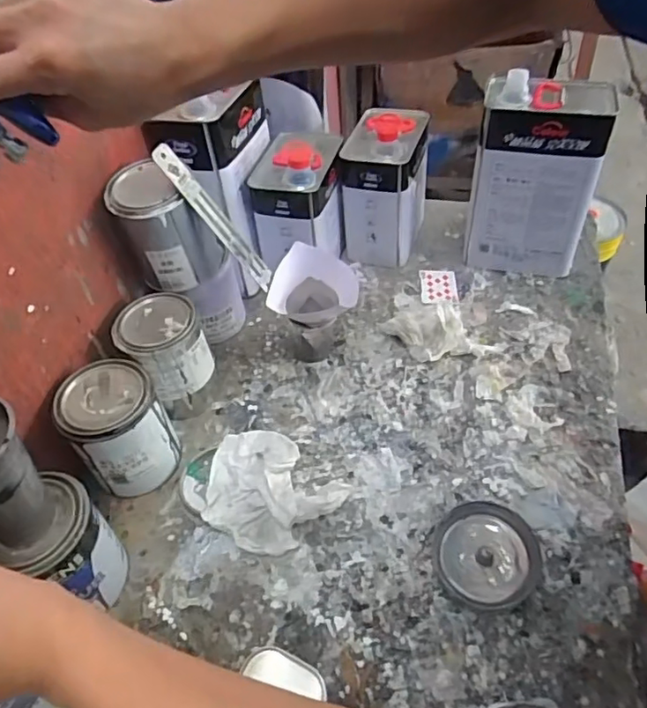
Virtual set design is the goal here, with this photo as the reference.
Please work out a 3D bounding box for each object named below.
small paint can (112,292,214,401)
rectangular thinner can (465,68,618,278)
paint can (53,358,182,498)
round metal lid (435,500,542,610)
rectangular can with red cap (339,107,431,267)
[{"bbox_3d":[-0.204,-0.011,0.724,0.095,0.087,0.104,-3,47,3],"label":"small paint can"},{"bbox_3d":[0.308,-0.256,0.838,0.164,0.264,0.100,9,48,13],"label":"rectangular thinner can"},{"bbox_3d":[-0.235,0.091,0.663,0.100,0.139,0.096,-3,47,3],"label":"paint can"},{"bbox_3d":[0.166,0.205,0.578,0.100,0.036,0.098,-3,47,3],"label":"round metal lid"},{"bbox_3d":[0.100,-0.272,0.916,0.114,0.207,0.159,10,49,14],"label":"rectangular can with red cap"}]

